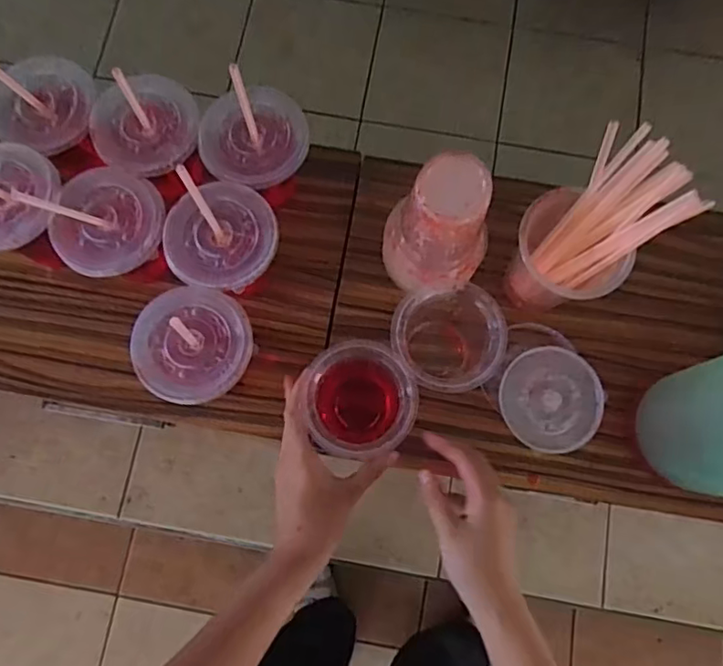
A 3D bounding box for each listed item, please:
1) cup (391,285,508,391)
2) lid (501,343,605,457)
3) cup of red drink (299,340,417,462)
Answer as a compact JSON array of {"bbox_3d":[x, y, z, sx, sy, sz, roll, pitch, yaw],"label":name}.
[{"bbox_3d":[0.069,0.012,0.502,0.085,0.108,0.081,0,77,0],"label":"cup"},{"bbox_3d":[0.170,0.059,0.523,0.090,0.010,0.090,0,80,1],"label":"lid"},{"bbox_3d":[-0.001,0.056,0.478,0.086,0.083,0.087,9,80,2],"label":"cup of red drink"}]

